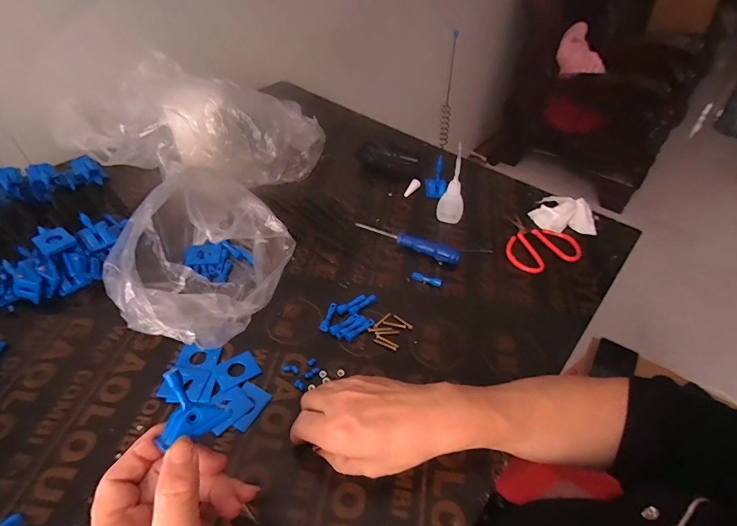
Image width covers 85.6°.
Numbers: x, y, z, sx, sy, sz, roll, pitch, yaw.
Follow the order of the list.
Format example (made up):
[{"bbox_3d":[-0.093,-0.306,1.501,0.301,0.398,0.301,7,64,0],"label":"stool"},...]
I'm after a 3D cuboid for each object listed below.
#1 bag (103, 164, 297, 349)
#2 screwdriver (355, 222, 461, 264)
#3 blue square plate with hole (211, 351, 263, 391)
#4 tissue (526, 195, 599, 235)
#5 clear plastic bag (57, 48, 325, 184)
[{"bbox_3d":[-0.190,-0.005,0.450,0.168,0.100,0.217,14,47,11],"label":"bag"},{"bbox_3d":[0.052,-0.032,0.543,0.150,0.020,0.016,22,49,18],"label":"screwdriver"},{"bbox_3d":[-0.135,0.109,0.408,0.041,0.004,0.033,-26,52,-25],"label":"blue square plate with hole"},{"bbox_3d":[0.288,-0.073,0.584,0.064,0.030,0.088,-34,56,-30],"label":"tissue"},{"bbox_3d":[-0.297,-0.223,0.638,0.397,0.119,0.192,13,47,10],"label":"clear plastic bag"}]

